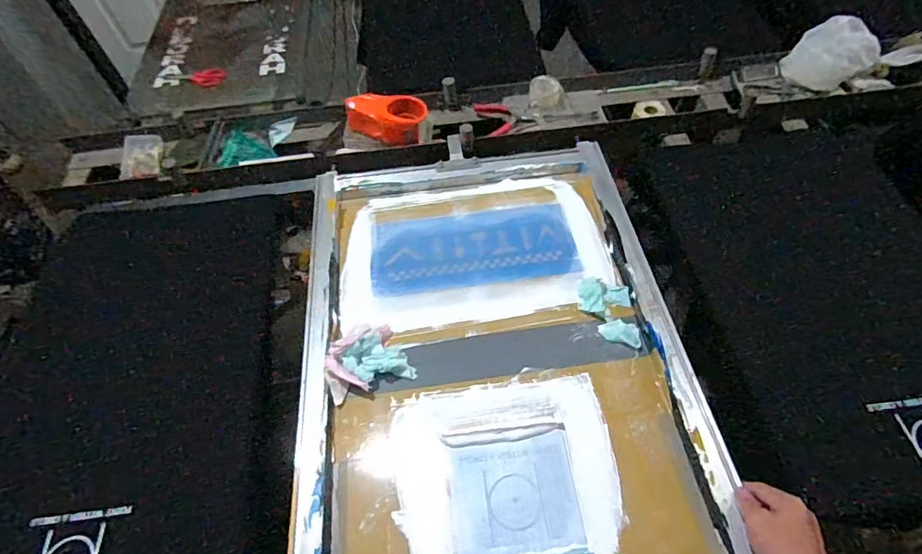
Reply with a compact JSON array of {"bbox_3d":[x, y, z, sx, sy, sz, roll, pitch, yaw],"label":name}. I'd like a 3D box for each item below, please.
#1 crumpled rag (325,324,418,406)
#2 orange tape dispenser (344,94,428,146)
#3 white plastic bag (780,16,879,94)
[{"bbox_3d":[-0.136,0.116,0.703,0.114,0.040,0.088,-19,55,-11],"label":"crumpled rag"},{"bbox_3d":[-0.142,-0.304,0.961,0.156,0.091,0.080,-9,57,4],"label":"orange tape dispenser"},{"bbox_3d":[0.726,-0.436,0.969,0.115,0.096,0.137,-39,59,-15],"label":"white plastic bag"}]

